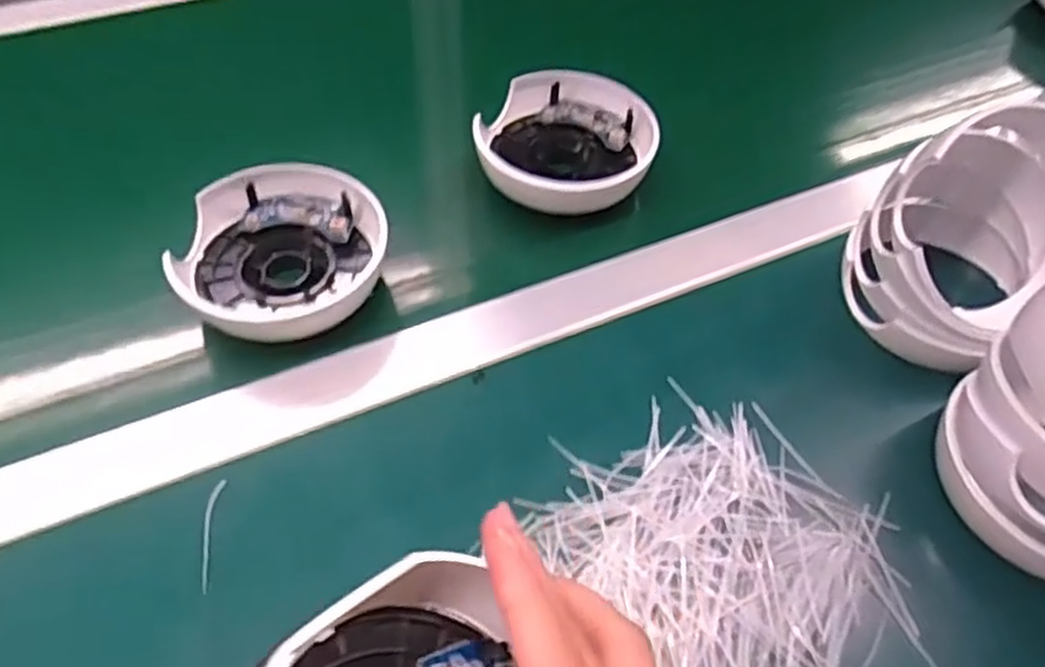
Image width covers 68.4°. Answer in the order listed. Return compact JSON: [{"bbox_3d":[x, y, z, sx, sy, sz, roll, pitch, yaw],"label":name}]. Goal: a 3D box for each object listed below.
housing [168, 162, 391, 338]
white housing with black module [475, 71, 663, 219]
[{"bbox_3d":[-0.135,-0.048,0.439,0.107,0.037,0.102,1,52,-3],"label":"housing"},{"bbox_3d":[0.028,-0.123,0.506,0.108,0.042,0.102,2,52,-2],"label":"white housing with black module"}]

